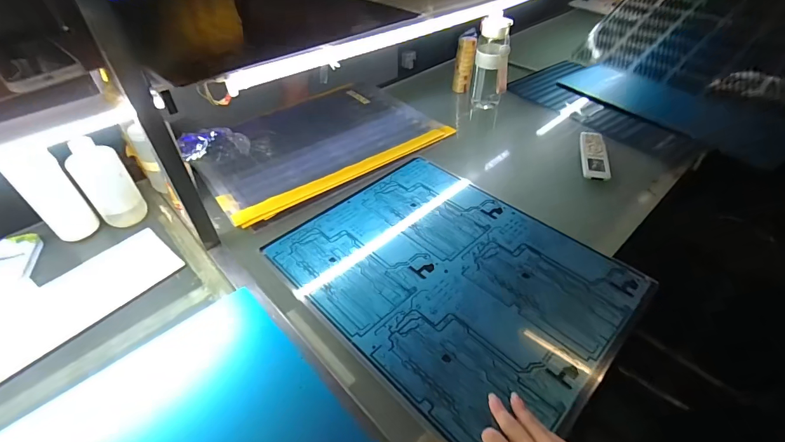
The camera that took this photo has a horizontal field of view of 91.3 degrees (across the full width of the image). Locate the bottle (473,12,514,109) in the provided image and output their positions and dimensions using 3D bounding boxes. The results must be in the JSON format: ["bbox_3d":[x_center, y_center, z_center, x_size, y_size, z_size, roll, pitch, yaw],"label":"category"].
[{"bbox_3d":[0.257,-0.402,1.006,0.082,0.238,0.084,5,45,5],"label":"bottle"}]

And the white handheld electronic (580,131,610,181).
[{"bbox_3d":[0.454,-0.150,0.862,0.052,0.017,0.175,4,48,15],"label":"white handheld electronic"}]

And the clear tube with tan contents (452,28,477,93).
[{"bbox_3d":[0.204,-0.449,1.094,0.051,0.160,0.050,5,44,5],"label":"clear tube with tan contents"}]

